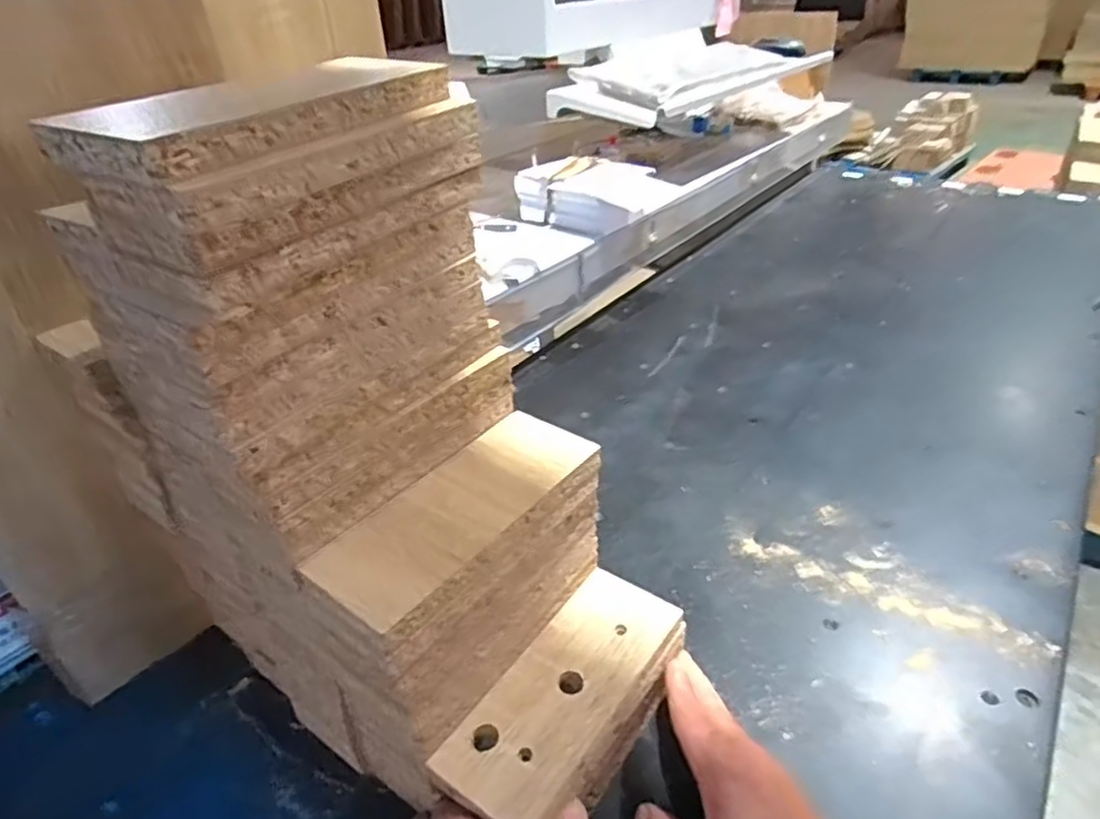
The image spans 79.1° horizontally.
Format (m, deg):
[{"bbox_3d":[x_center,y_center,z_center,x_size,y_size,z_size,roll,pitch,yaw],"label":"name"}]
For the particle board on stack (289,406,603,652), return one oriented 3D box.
[{"bbox_3d":[-0.047,0.055,0.358,0.065,0.016,0.166,23,41,32],"label":"particle board on stack"}]

